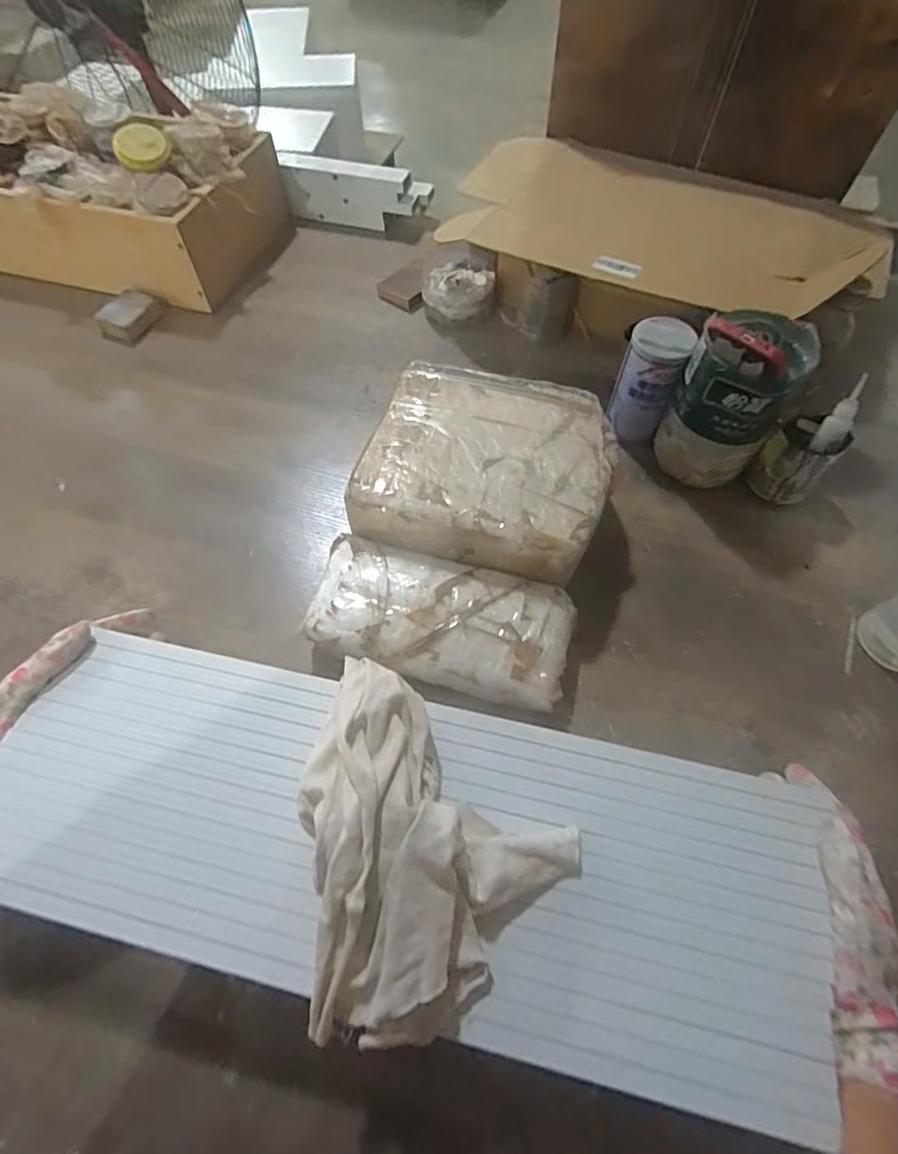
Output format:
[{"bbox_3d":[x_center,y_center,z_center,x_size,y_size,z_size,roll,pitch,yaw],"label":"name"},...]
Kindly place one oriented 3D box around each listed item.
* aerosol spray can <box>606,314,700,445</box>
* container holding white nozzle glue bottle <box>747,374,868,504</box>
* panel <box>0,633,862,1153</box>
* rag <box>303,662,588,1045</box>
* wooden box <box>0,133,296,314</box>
[{"bbox_3d":[0.216,-0.214,0.583,0.063,0.119,0.057,15,62,9],"label":"aerosol spray can"},{"bbox_3d":[0.366,-0.130,0.547,0.067,0.111,0.062,-37,67,-18],"label":"container holding white nozzle glue bottle"},{"bbox_3d":[-0.046,0.169,0.349,0.546,0.010,0.193,8,61,5],"label":"panel"},{"bbox_3d":[-0.036,0.163,0.310,0.176,0.073,0.163,34,66,17],"label":"rag"},{"bbox_3d":[-0.560,-0.571,0.803,0.588,0.126,0.255,14,62,9],"label":"wooden box"}]

